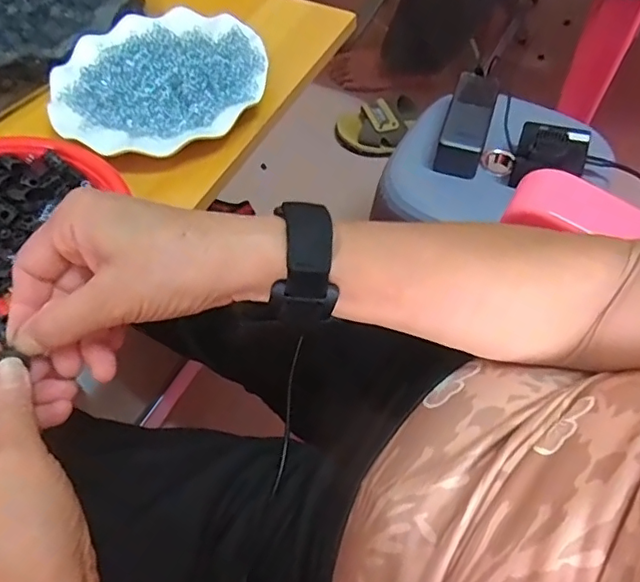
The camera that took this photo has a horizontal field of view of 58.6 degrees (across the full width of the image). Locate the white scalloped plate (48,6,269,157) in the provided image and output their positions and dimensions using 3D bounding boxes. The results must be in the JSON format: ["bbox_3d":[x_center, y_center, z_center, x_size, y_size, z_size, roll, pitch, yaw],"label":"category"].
[{"bbox_3d":[-0.135,-0.188,0.494,0.174,0.022,0.167,-1,58,2],"label":"white scalloped plate"}]

